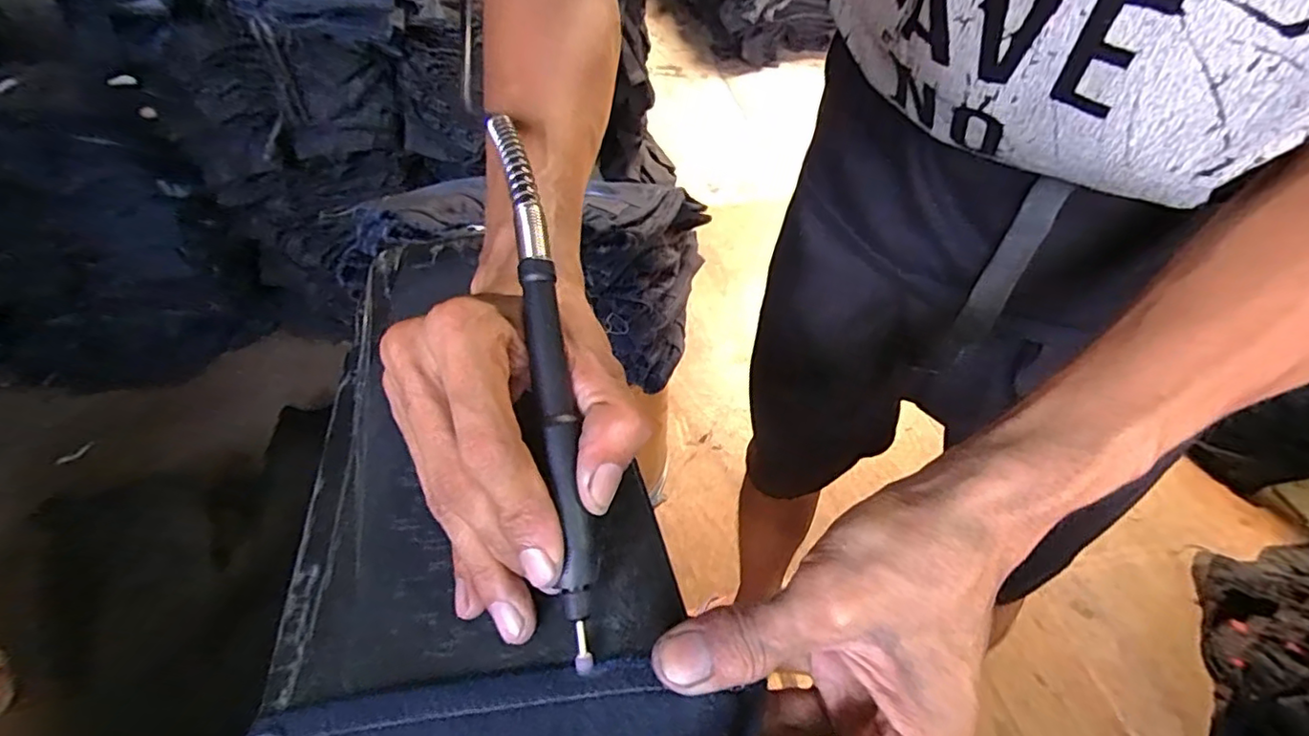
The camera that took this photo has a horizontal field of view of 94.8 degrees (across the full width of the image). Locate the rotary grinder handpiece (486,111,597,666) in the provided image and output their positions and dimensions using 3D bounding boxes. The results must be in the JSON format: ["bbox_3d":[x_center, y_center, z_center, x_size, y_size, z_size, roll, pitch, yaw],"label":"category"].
[{"bbox_3d":[-0.042,-0.005,0.233,0.014,0.024,0.220,-9,76,-9],"label":"rotary grinder handpiece"}]

